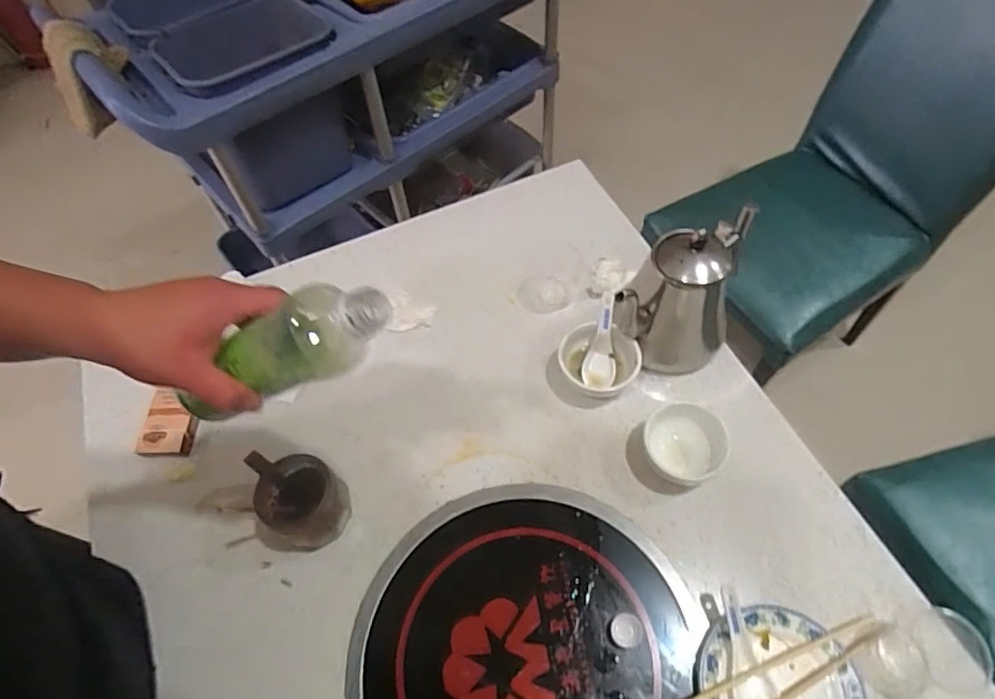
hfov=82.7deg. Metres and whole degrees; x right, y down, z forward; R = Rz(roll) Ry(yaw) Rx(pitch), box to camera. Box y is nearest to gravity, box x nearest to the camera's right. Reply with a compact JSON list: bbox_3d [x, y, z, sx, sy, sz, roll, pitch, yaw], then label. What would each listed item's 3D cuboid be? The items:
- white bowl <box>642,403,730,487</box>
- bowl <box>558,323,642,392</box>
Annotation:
[{"bbox_3d":[0.220,0.113,0.671,0.091,0.056,0.083,-1,59,2],"label":"white bowl"},{"bbox_3d":[0.129,0.018,0.723,0.097,0.052,0.091,-1,59,2],"label":"bowl"}]

